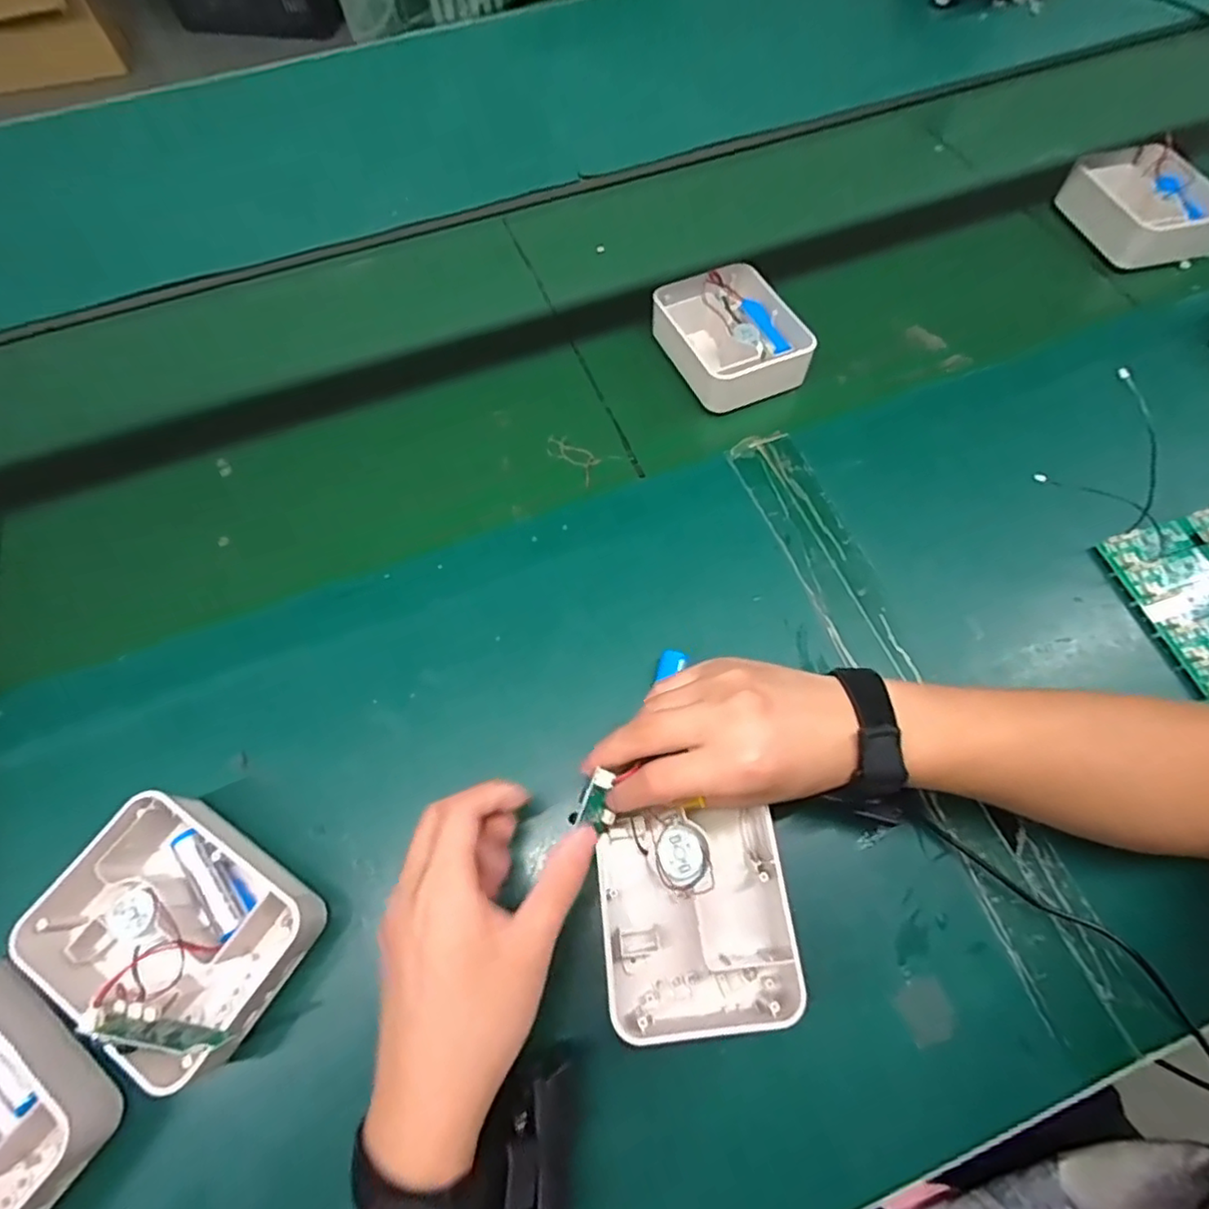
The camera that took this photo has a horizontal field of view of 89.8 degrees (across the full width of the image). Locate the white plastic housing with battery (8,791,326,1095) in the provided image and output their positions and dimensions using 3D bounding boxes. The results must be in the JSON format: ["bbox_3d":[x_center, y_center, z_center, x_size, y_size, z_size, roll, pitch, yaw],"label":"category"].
[{"bbox_3d":[-0.241,0.178,0.339,0.138,0.049,0.104,26,67,16],"label":"white plastic housing with battery"}]

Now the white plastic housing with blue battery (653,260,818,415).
[{"bbox_3d":[0.110,-0.238,0.534,0.103,0.046,0.134,-23,64,-8],"label":"white plastic housing with blue battery"}]

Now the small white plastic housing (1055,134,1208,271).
[{"bbox_3d":[0.520,-0.391,0.589,0.102,0.042,0.139,-12,64,-6],"label":"small white plastic housing"}]

